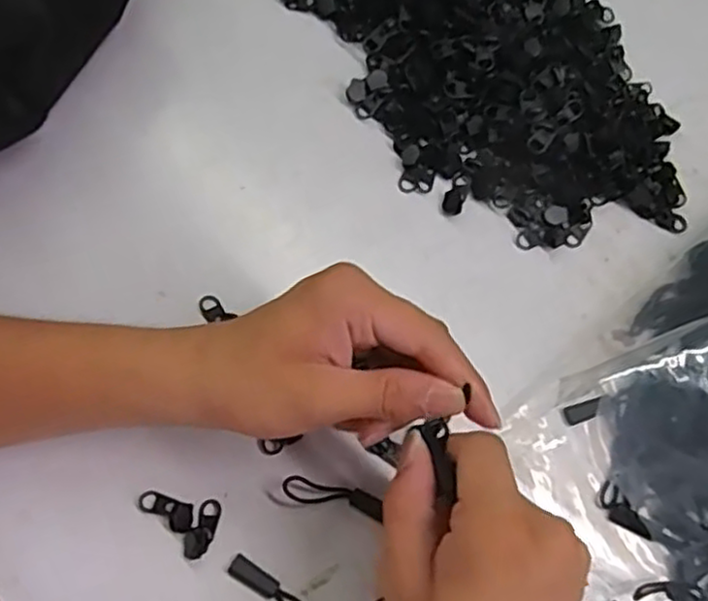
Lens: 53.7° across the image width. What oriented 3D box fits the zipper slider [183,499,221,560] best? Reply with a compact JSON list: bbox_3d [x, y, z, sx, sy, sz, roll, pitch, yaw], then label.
[{"bbox_3d":[-0.071,0.106,0.325,0.012,0.004,0.027,18,72,5],"label":"zipper slider"}]

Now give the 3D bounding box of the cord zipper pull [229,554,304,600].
[{"bbox_3d":[-0.032,0.138,0.317,0.059,0.004,0.013,39,75,11],"label":"cord zipper pull"}]

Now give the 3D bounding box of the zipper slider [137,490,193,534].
[{"bbox_3d":[-0.088,0.099,0.327,0.028,0.004,0.014,15,72,4],"label":"zipper slider"}]

